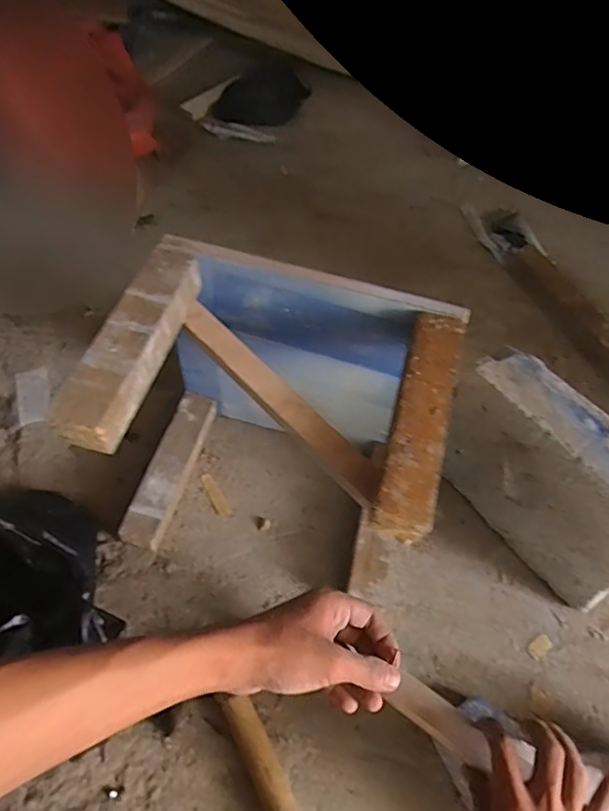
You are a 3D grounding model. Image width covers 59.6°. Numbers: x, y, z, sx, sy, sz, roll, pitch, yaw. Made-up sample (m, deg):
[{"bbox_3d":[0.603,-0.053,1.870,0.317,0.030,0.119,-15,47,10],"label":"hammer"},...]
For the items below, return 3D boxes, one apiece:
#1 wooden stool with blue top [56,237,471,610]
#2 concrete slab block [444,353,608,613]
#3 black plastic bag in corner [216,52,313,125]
[{"bbox_3d":[-0.028,0.035,0.543,0.287,0.285,0.210,14,57,6],"label":"wooden stool with blue top"},{"bbox_3d":[0.263,0.088,0.580,0.075,0.211,0.240,-34,64,-22],"label":"concrete slab block"},{"bbox_3d":[-0.081,-0.671,1.147,0.145,0.050,0.225,28,60,15],"label":"black plastic bag in corner"}]

